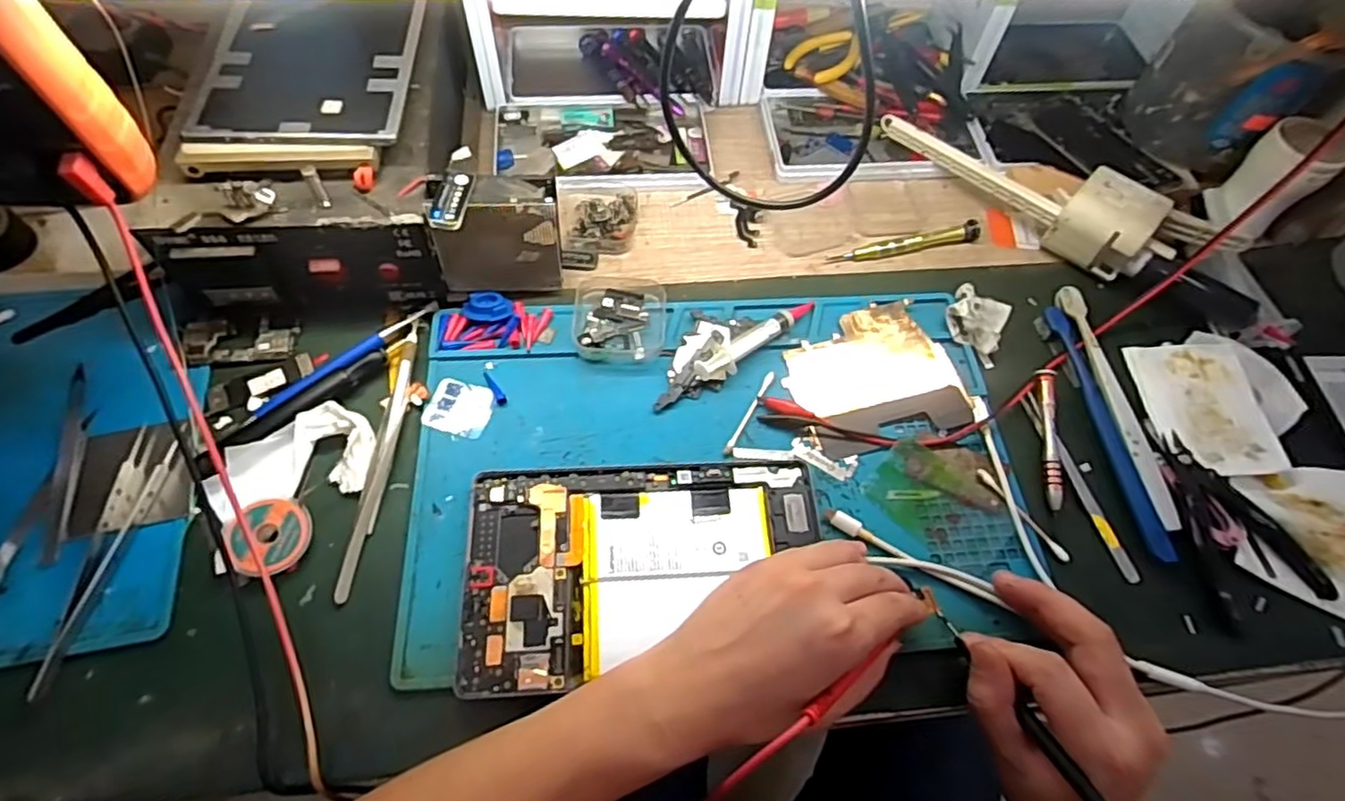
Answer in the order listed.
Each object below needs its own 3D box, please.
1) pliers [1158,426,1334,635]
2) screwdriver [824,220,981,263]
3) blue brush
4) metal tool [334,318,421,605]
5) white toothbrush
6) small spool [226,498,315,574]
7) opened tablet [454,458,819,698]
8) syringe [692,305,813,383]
[{"bbox_3d":[0.338,0.075,0.416,0.074,0.013,0.115,-15,62,-12],"label":"pliers"},{"bbox_3d":[0.181,-0.124,0.527,0.124,0.011,0.014,-11,61,-9],"label":"screwdriver"},{"bbox_3d":[0.290,0.015,0.452,0.019,0.007,0.188,-3,60,-5],"label":"blue brush"},{"bbox_3d":[-0.178,0.031,0.417,0.013,0.004,0.180,7,62,-8],"label":"metal tool"},{"bbox_3d":[0.301,-0.004,0.459,0.012,0.013,0.185,-2,60,-4],"label":"white toothbrush"},{"bbox_3d":[-0.228,0.077,0.383,0.039,0.016,0.043,20,61,9],"label":"small spool"},{"bbox_3d":[-0.016,0.092,0.389,0.203,0.004,0.122,-5,60,-6],"label":"opened tablet"},{"bbox_3d":[0.060,-0.043,0.466,0.107,0.019,0.017,-37,68,-21],"label":"syringe"}]

